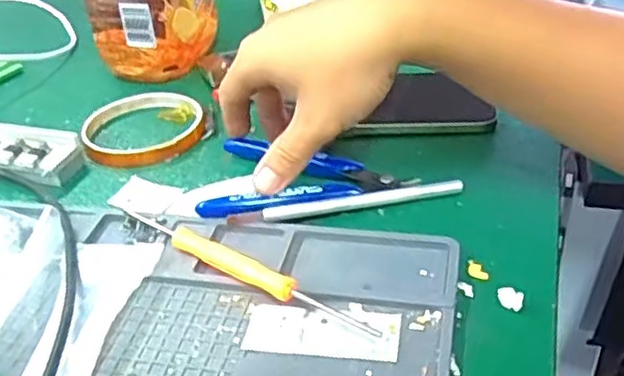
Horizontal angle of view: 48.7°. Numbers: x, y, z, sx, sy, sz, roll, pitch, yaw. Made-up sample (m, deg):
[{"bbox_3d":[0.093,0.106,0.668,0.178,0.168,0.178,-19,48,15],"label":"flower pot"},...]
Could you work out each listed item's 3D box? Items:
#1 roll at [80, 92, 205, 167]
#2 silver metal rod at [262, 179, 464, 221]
[{"bbox_3d":[-0.115,-0.042,0.474,0.080,0.012,0.080,-3,35,2],"label":"roll"},{"bbox_3d":[0.029,0.006,0.386,0.112,0.011,0.012,-11,35,-8],"label":"silver metal rod"}]

